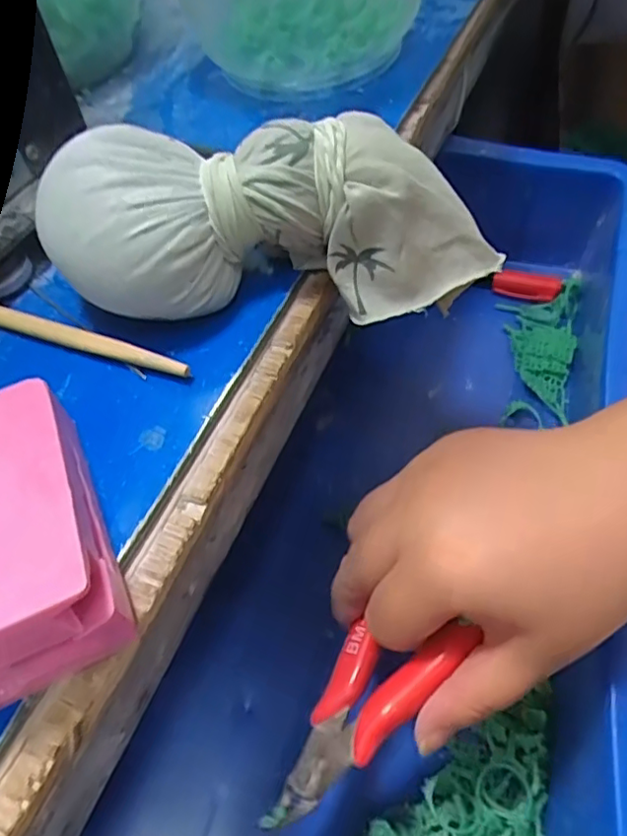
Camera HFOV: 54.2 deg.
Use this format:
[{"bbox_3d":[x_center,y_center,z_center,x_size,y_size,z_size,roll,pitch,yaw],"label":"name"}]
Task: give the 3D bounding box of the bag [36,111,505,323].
[{"bbox_3d":[-0.006,-0.064,0.193,0.133,0.048,0.046,-4,53,-16],"label":"bag"}]

